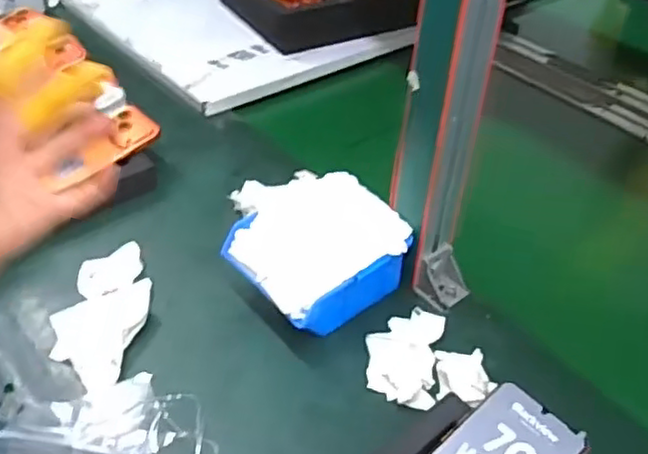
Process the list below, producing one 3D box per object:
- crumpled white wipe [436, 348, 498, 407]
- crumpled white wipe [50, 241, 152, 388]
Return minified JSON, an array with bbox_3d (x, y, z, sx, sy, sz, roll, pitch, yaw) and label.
[{"bbox_3d":[0.116,0.123,0.545,0.041,0.027,0.058,5,41,1],"label":"crumpled white wipe"},{"bbox_3d":[-0.204,0.075,0.613,0.076,0.017,0.158,5,41,0],"label":"crumpled white wipe"}]

